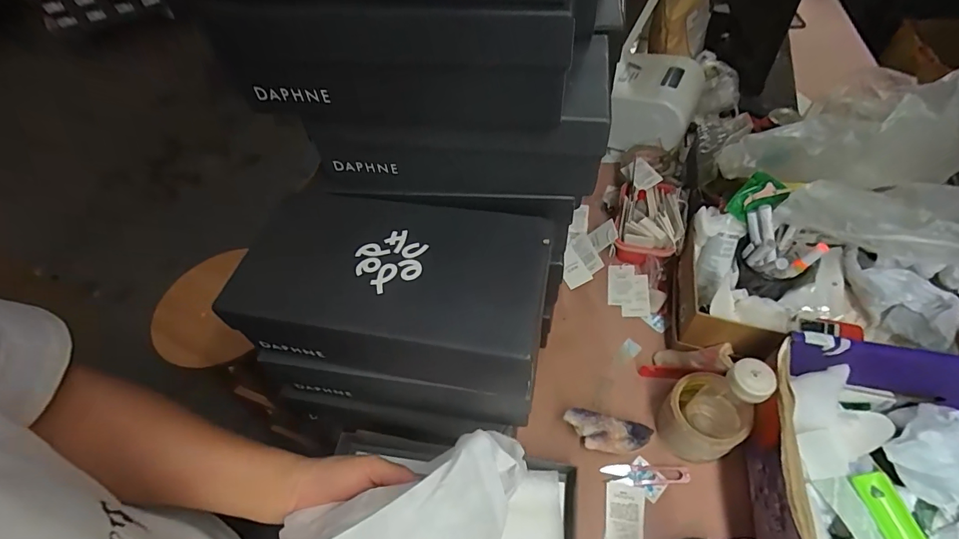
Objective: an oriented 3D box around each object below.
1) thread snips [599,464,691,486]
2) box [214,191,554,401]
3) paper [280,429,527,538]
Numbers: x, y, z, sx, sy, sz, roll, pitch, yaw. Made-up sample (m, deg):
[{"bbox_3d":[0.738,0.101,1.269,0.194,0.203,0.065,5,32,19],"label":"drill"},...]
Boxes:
[{"bbox_3d":[0.205,0.255,0.547,0.105,0.008,0.023,0,52,6],"label":"thread snips"},{"bbox_3d":[-0.083,0.018,0.466,0.292,0.113,0.165,7,53,11],"label":"box"},{"bbox_3d":[-0.062,0.213,0.339,0.256,0.104,0.077,-24,54,-19],"label":"paper"}]

